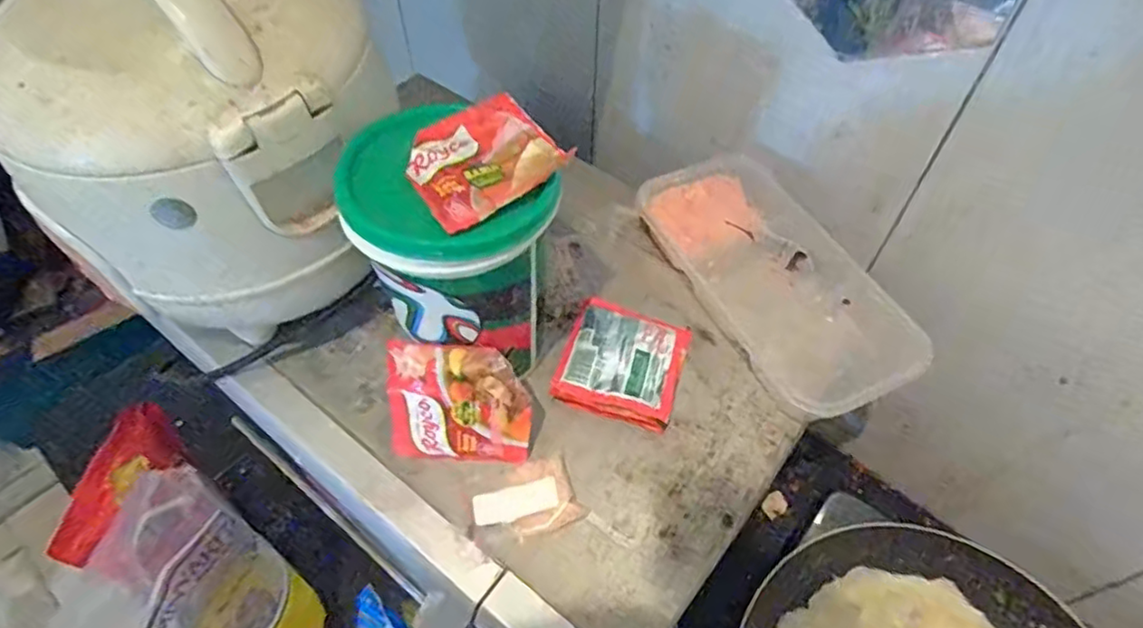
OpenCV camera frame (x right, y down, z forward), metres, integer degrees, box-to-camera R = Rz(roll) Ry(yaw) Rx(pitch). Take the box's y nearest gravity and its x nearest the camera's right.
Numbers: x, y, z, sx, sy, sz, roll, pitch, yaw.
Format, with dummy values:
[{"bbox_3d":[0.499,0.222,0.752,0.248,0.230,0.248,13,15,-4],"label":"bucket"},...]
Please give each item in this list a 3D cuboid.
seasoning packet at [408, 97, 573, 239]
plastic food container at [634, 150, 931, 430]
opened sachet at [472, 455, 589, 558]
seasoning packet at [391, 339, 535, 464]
[{"bbox_3d":[-0.045,-0.078,0.330,0.080,0.006,0.070,-35,61,-23],"label":"seasoning packet"},{"bbox_3d":[0.139,-0.030,0.462,0.100,0.034,0.221,-23,57,-16],"label":"plastic food container"},{"bbox_3d":[-0.028,0.110,0.380,0.062,0.010,0.040,-16,56,-12],"label":"opened sachet"},{"bbox_3d":[-0.066,0.054,0.385,0.083,0.075,0.006,5,23,0],"label":"seasoning packet"}]

